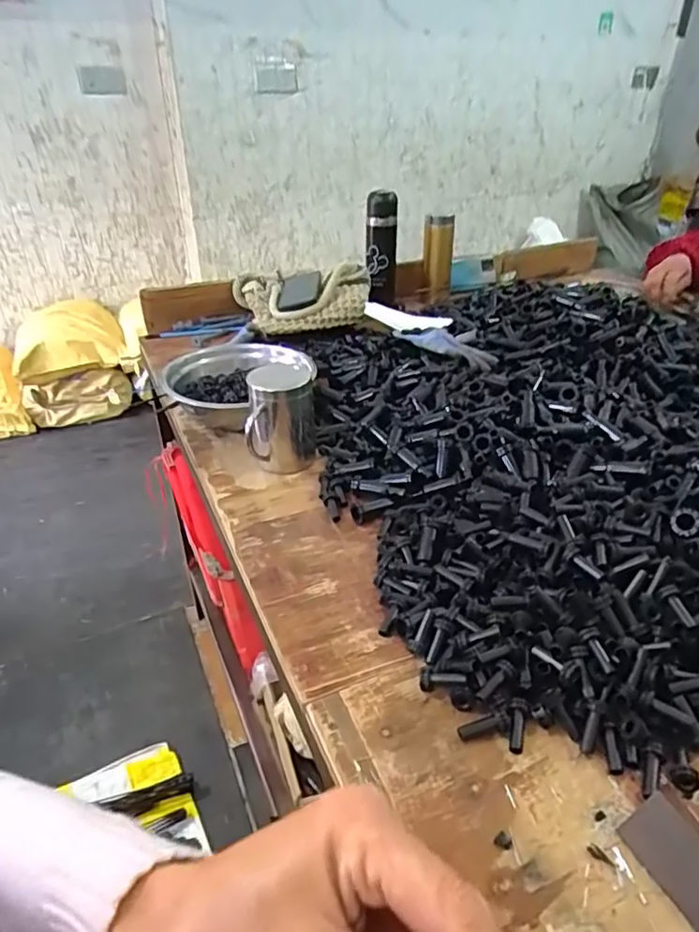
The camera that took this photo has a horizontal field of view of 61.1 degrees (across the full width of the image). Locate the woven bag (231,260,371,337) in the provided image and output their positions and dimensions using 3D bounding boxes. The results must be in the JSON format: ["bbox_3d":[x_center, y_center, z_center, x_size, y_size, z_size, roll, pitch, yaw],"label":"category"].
[{"bbox_3d":[-0.092,-0.321,1.134,0.266,0.074,0.185,-3,34,-5],"label":"woven bag"}]

